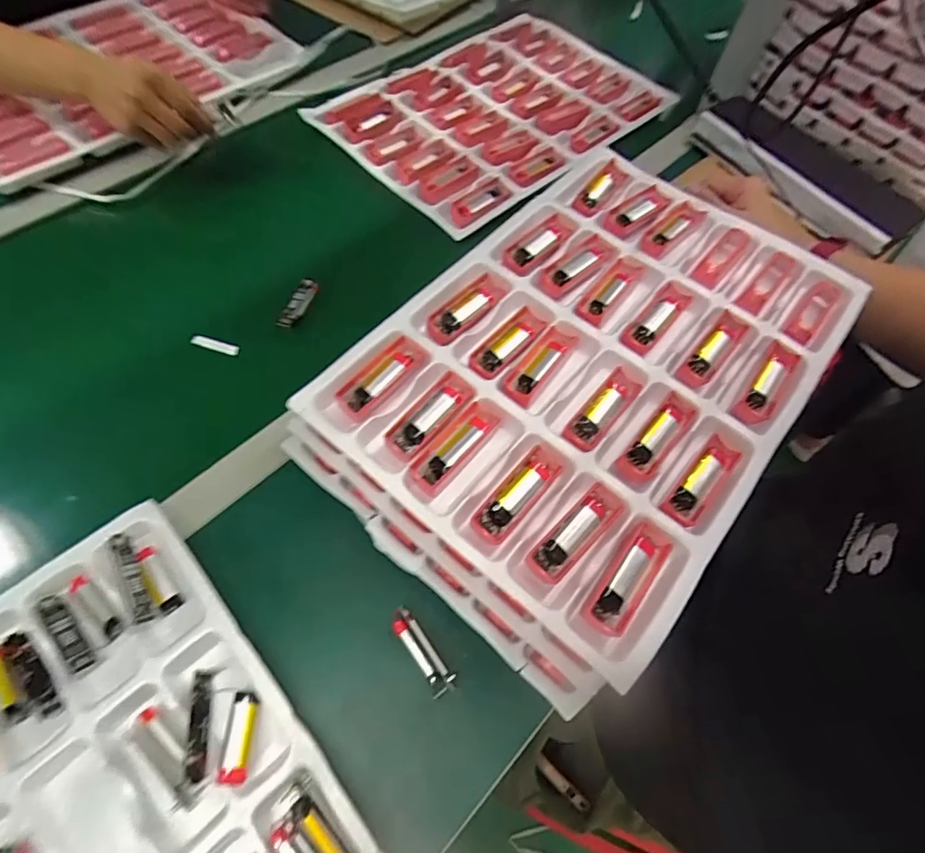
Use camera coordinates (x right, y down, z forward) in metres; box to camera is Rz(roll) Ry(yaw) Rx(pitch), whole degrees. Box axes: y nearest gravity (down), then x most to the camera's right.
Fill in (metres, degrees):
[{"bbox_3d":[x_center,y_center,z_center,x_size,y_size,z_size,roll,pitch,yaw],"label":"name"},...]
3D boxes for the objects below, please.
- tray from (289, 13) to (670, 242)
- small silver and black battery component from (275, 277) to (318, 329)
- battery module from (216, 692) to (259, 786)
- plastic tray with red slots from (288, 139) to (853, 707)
[{"bbox_3d":[0.043,-0.458,0.713,0.460,0.026,0.332,-40,71,-22],"label":"tray"},{"bbox_3d":[-0.171,-0.129,0.531,0.023,0.015,0.061,15,62,5],"label":"small silver and black battery component"},{"bbox_3d":[-0.150,0.208,0.341,0.018,0.009,0.054,-2,47,-5],"label":"battery module"},{"bbox_3d":[0.131,-0.075,0.456,0.314,0.024,0.452,37,66,16],"label":"plastic tray with red slots"}]

